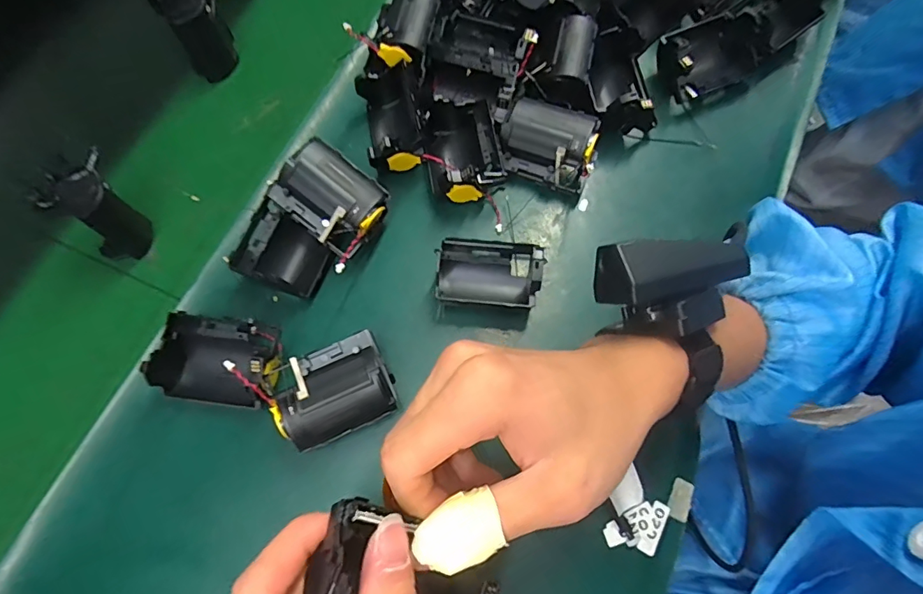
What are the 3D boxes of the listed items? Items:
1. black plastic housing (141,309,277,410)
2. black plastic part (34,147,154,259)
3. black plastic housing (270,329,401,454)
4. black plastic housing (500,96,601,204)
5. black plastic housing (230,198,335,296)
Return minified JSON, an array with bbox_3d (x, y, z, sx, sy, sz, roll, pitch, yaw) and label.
[{"bbox_3d":[-0.155,0.039,0.308,0.077,0.033,0.053,7,71,5],"label":"black plastic housing"},{"bbox_3d":[-0.250,-0.062,0.344,0.035,0.070,0.049,19,73,9],"label":"black plastic part"},{"bbox_3d":[-0.077,0.059,0.301,0.067,0.042,0.054,-23,71,-5],"label":"black plastic housing"},{"bbox_3d":[0.064,-0.113,0.359,0.073,0.043,0.057,23,73,10],"label":"black plastic housing"},{"bbox_3d":[-0.120,-0.030,0.339,0.054,0.033,0.055,20,73,9],"label":"black plastic housing"}]

